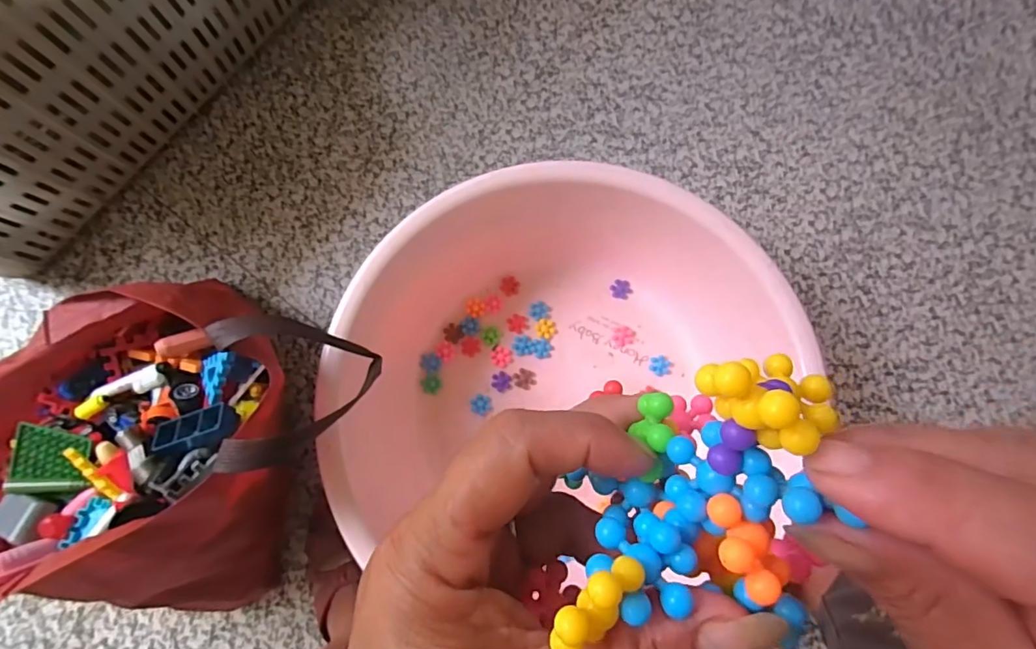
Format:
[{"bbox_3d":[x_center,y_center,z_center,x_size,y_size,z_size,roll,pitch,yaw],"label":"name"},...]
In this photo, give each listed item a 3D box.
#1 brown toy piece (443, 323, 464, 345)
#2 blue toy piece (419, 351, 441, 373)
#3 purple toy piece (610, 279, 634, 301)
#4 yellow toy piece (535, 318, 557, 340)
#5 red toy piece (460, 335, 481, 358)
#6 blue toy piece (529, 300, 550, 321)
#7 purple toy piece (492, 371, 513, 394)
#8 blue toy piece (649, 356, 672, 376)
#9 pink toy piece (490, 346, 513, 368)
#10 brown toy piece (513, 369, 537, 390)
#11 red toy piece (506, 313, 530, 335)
[{"bbox_3d":[-0.086,0.012,0.681,0.025,0.008,0.025,0,78,-1],"label":"brown toy piece"},{"bbox_3d":[-0.114,0.050,0.670,0.027,0.005,0.025,0,78,-1],"label":"blue toy piece"},{"bbox_3d":[0.139,-0.047,0.687,0.030,0.007,0.025,13,92,-5],"label":"purple toy piece"},{"bbox_3d":[0.037,0.006,0.683,0.026,0.004,0.027,0,78,-1],"label":"yellow toy piece"},{"bbox_3d":[-0.062,0.030,0.681,0.026,0.005,0.026,-13,78,-4],"label":"red toy piece"},{"bbox_3d":[0.029,-0.019,0.685,0.026,0.004,0.025,0,78,-1],"label":"blue toy piece"},{"bbox_3d":[-0.021,0.075,0.665,0.028,0.004,0.024,40,80,7],"label":"purple toy piece"},{"bbox_3d":[0.187,0.055,0.671,0.028,0.004,0.026,0,78,-1],"label":"blue toy piece"},{"bbox_3d":[-0.021,0.042,0.672,0.028,0.004,0.029,-6,78,-2],"label":"pink toy piece"},{"bbox_3d":[0.009,0.071,0.667,0.030,0.004,0.026,15,78,2],"label":"brown toy piece"},{"bbox_3d":[0.000,-0.001,0.682,0.031,0.004,0.025,14,78,2],"label":"red toy piece"}]

